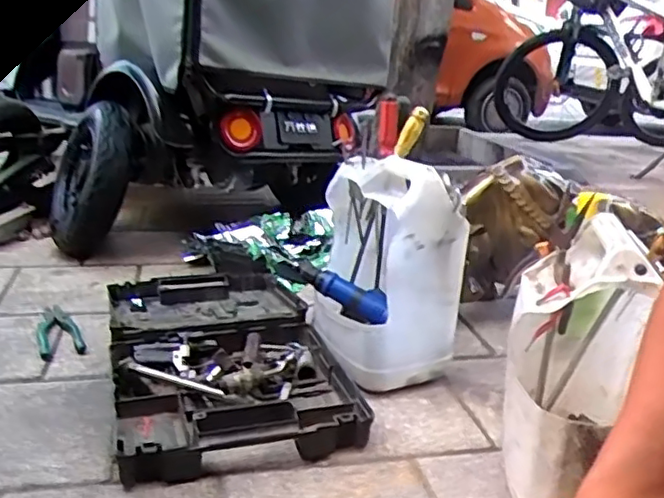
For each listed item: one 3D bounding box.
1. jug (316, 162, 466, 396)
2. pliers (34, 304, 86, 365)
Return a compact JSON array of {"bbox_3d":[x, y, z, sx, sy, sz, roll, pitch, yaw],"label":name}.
[{"bbox_3d":[0.076,0.031,1.042,0.179,0.331,0.231,-8,21,-29],"label":"jug"},{"bbox_3d":[-0.461,0.131,1.082,0.067,0.021,0.180,-8,21,-29],"label":"pliers"}]

